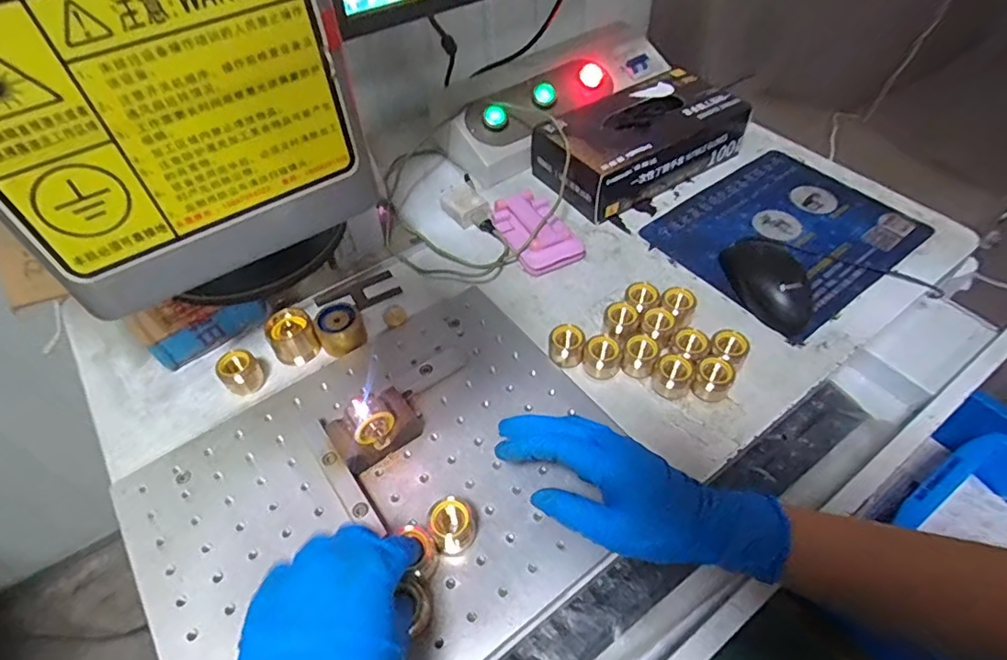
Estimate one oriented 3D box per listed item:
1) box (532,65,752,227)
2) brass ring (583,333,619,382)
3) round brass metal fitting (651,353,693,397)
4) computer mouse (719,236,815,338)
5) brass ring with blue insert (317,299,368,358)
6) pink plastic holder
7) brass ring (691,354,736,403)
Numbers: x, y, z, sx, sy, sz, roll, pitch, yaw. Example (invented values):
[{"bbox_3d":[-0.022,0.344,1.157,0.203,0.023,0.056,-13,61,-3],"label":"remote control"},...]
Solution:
[{"bbox_3d":[0.157,-0.224,0.645,0.229,0.074,0.136,-29,56,-21],"label":"box"},{"bbox_3d":[0.084,0.023,0.471,0.030,0.027,0.028,0,51,0],"label":"brass ring"},{"bbox_3d":[0.140,0.039,0.458,0.028,0.024,0.029,24,55,19],"label":"round brass metal fitting"},{"bbox_3d":[0.254,-0.053,0.525,0.065,0.039,0.120,-10,51,-8],"label":"computer mouse"},{"bbox_3d":[-0.146,-0.002,0.496,0.039,0.031,0.033,-24,54,-18],"label":"brass ring with blue insert"},{"bbox_3d":[0.033,-0.106,0.583,0.066,0.024,0.105,-23,54,-17],"label":"pink plastic holder"},{"bbox_3d":[0.175,0.040,0.457,0.028,0.025,0.033,25,55,20],"label":"brass ring"}]

